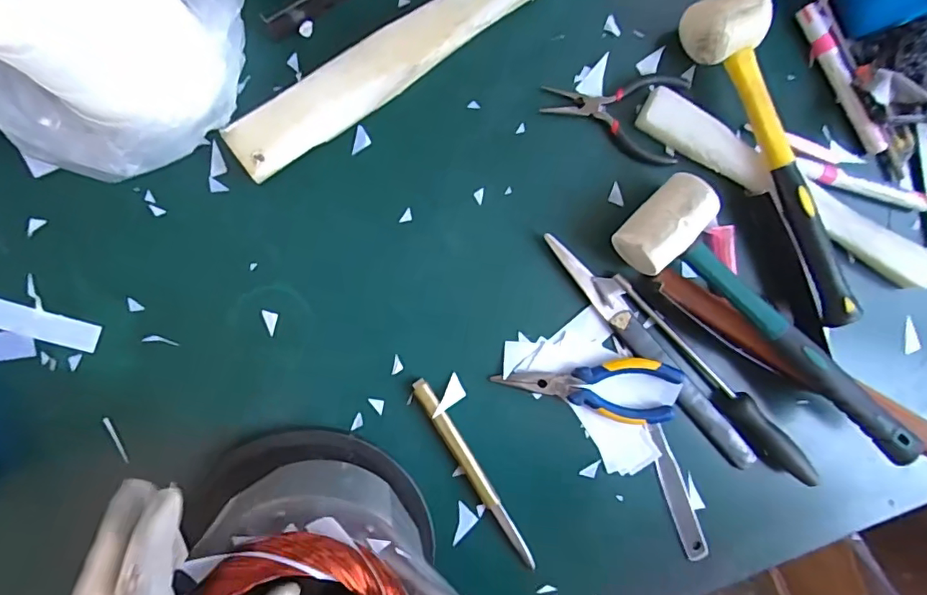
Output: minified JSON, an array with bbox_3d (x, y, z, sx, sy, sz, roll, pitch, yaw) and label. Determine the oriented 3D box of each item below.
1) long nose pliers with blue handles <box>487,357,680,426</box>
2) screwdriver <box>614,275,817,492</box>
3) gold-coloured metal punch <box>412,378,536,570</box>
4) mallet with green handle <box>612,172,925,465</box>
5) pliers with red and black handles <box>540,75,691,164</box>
[{"bbox_3d":[0.106,0.069,0.434,0.149,0.019,0.053,13,89,-8],"label":"long nose pliers with blue handles"},{"bbox_3d":[0.213,0.071,0.446,0.240,0.016,0.023,43,85,-7],"label":"screwdriver"},{"bbox_3d":[0.009,0.144,0.431,0.014,0.008,0.179,-32,95,-7],"label":"gold-coloured metal punch"},{"bbox_3d":[0.249,0.021,0.428,0.284,0.068,0.080,41,85,-7],"label":"mallet with green handle"},{"bbox_3d":[0.125,-0.153,0.437,0.120,0.007,0.072,5,90,-8],"label":"pliers with red and black handles"}]

